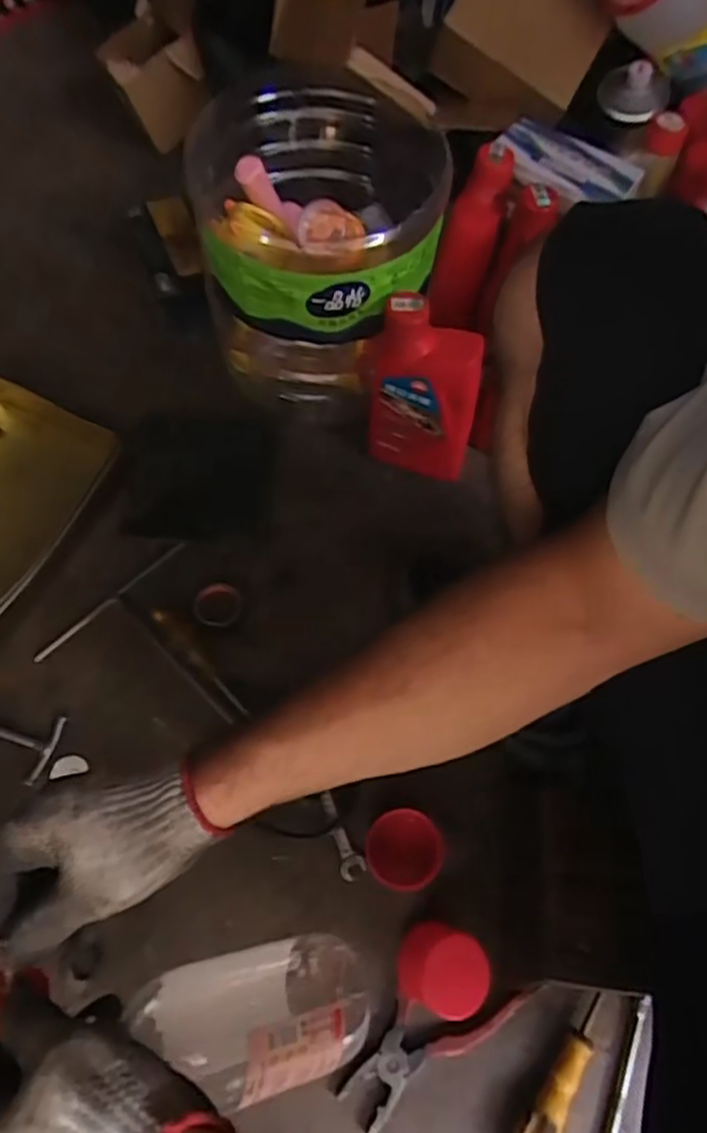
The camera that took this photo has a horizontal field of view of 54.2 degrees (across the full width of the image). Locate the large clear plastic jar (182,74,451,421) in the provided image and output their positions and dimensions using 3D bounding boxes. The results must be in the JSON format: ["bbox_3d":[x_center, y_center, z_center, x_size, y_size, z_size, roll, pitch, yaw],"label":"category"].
[{"bbox_3d":[-0.031,-0.346,0.748,0.246,0.232,0.269,1,65,-3],"label":"large clear plastic jar"}]

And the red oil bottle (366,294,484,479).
[{"bbox_3d":[0.078,-0.180,0.737,0.113,0.211,0.057,26,67,10],"label":"red oil bottle"}]

